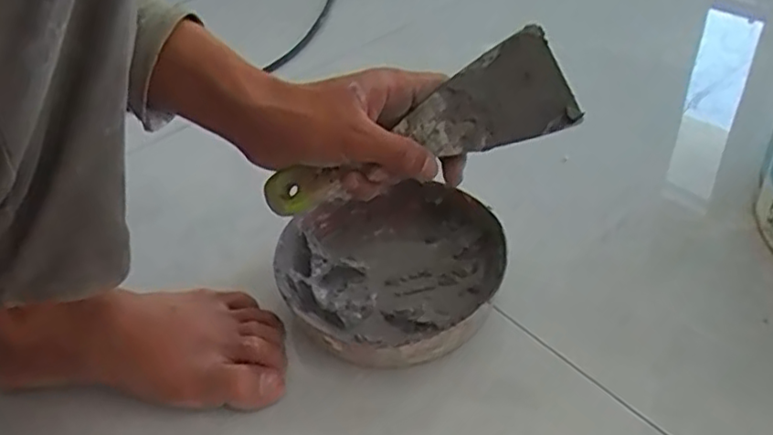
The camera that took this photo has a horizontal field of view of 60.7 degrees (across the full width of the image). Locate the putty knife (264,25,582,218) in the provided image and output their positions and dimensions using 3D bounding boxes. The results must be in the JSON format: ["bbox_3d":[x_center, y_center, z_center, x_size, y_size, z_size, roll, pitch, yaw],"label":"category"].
[{"bbox_3d":[0.018,-0.051,0.422,0.201,0.023,0.067,-25,55,5],"label":"putty knife"}]

